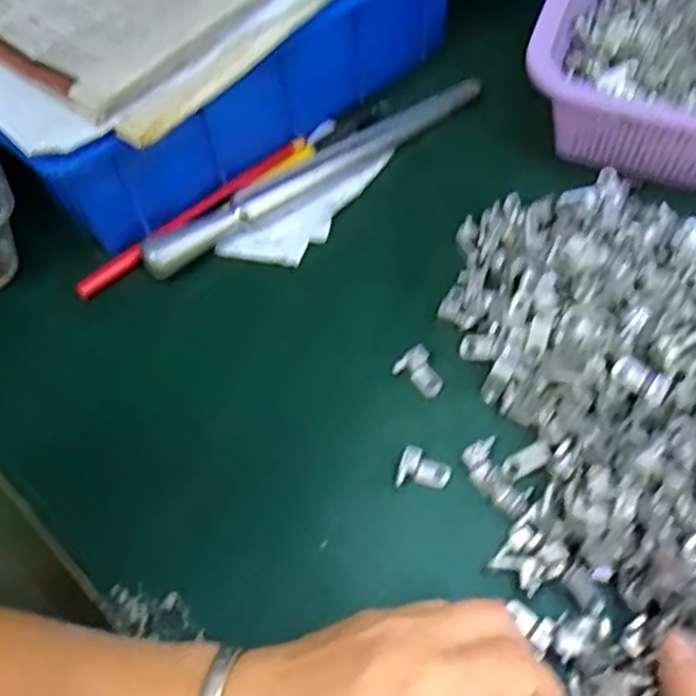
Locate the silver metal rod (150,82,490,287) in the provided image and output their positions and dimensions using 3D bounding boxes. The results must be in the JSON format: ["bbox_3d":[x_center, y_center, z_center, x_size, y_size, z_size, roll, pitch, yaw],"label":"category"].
[{"bbox_3d":[-0.017,-0.108,0.440,0.235,0.023,0.021,-34,62,-16],"label":"silver metal rod"}]

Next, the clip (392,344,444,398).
[{"bbox_3d":[0.037,0.013,0.372,0.023,0.014,0.018,37,68,24],"label":"clip"}]

